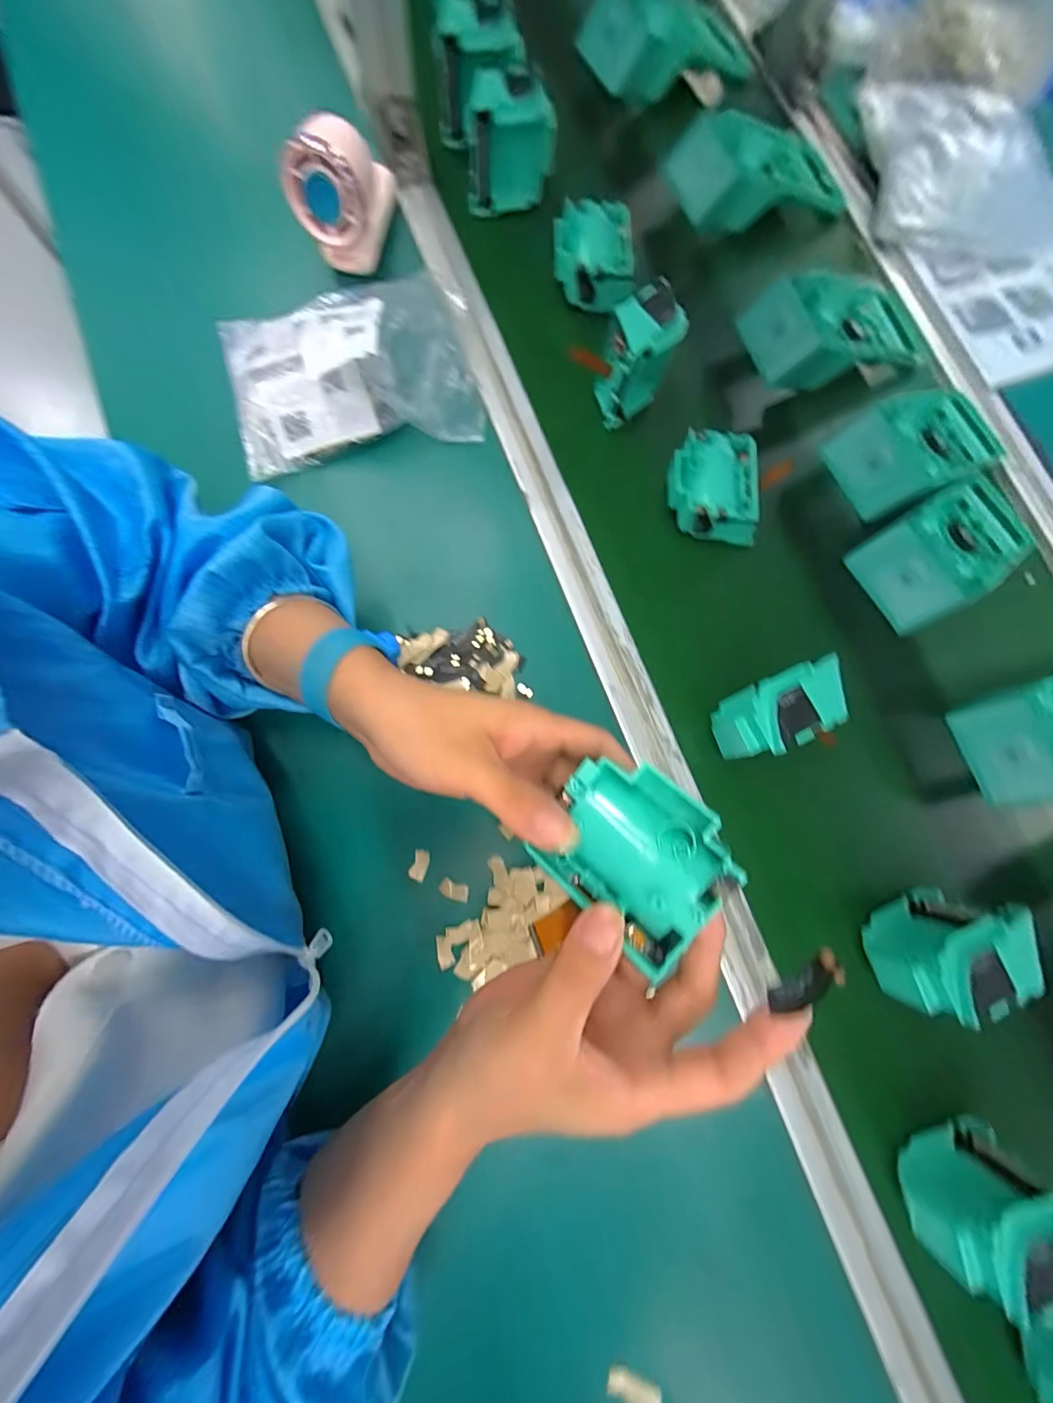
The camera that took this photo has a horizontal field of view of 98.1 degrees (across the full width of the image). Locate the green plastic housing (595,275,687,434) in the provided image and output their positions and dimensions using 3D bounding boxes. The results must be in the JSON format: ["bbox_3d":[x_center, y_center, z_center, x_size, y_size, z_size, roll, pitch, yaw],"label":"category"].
[{"bbox_3d":[0.094,-0.287,0.379,0.051,0.074,0.079,25,79,6],"label":"green plastic housing"}]

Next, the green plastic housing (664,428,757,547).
[{"bbox_3d":[0.156,-0.177,0.388,0.076,0.050,0.075,11,78,3],"label":"green plastic housing"}]

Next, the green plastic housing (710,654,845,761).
[{"bbox_3d":[0.177,0.013,0.332,0.079,0.075,0.054,-23,79,-4],"label":"green plastic housing"}]

